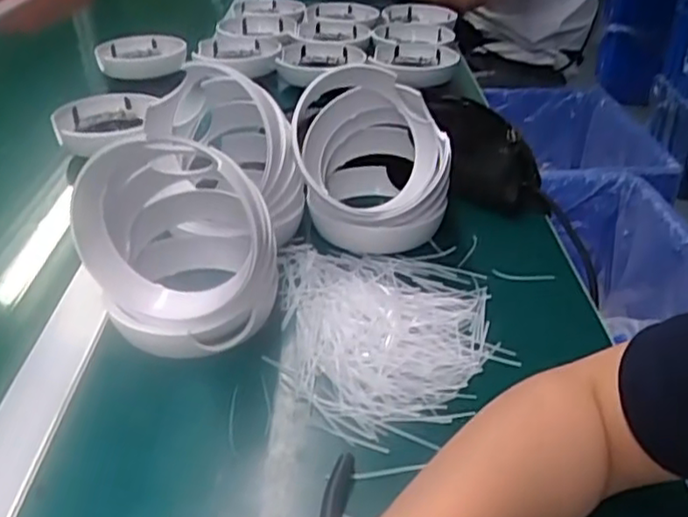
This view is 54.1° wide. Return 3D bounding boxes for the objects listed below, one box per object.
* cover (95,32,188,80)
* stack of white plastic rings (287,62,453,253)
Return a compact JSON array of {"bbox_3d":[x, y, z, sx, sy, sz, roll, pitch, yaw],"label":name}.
[{"bbox_3d":[-0.279,-0.281,0.933,0.119,0.040,0.097,-7,33,-11],"label":"cover"},{"bbox_3d":[0.023,-0.088,0.564,0.119,0.128,0.120,0,33,1],"label":"stack of white plastic rings"}]

